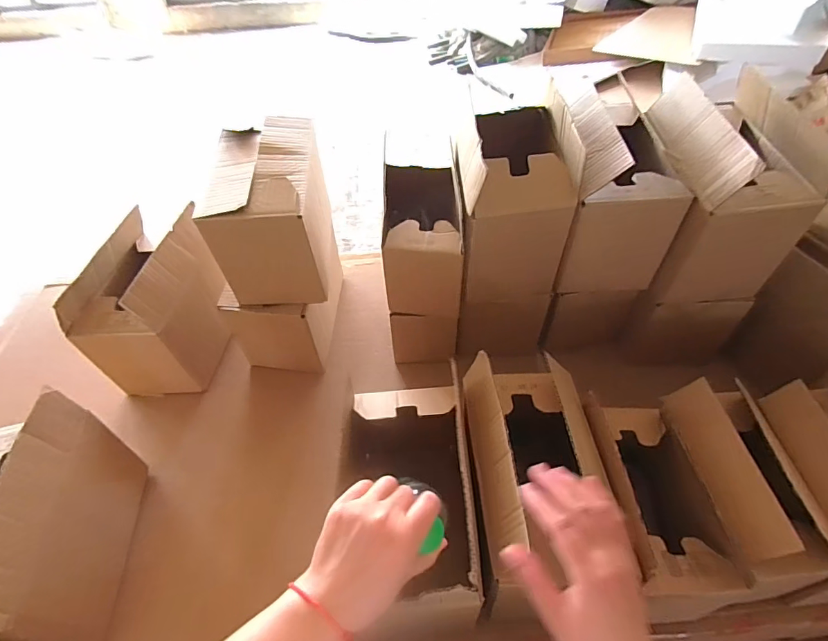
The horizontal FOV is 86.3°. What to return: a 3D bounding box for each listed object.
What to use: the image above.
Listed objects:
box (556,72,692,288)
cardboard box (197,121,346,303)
[{"bbox_3d":[0.270,-0.171,0.622,0.136,0.228,0.205,0,50,1],"label":"box"},{"bbox_3d":[-0.203,-0.160,0.647,0.144,0.164,0.217,-3,50,-1],"label":"cardboard box"}]

